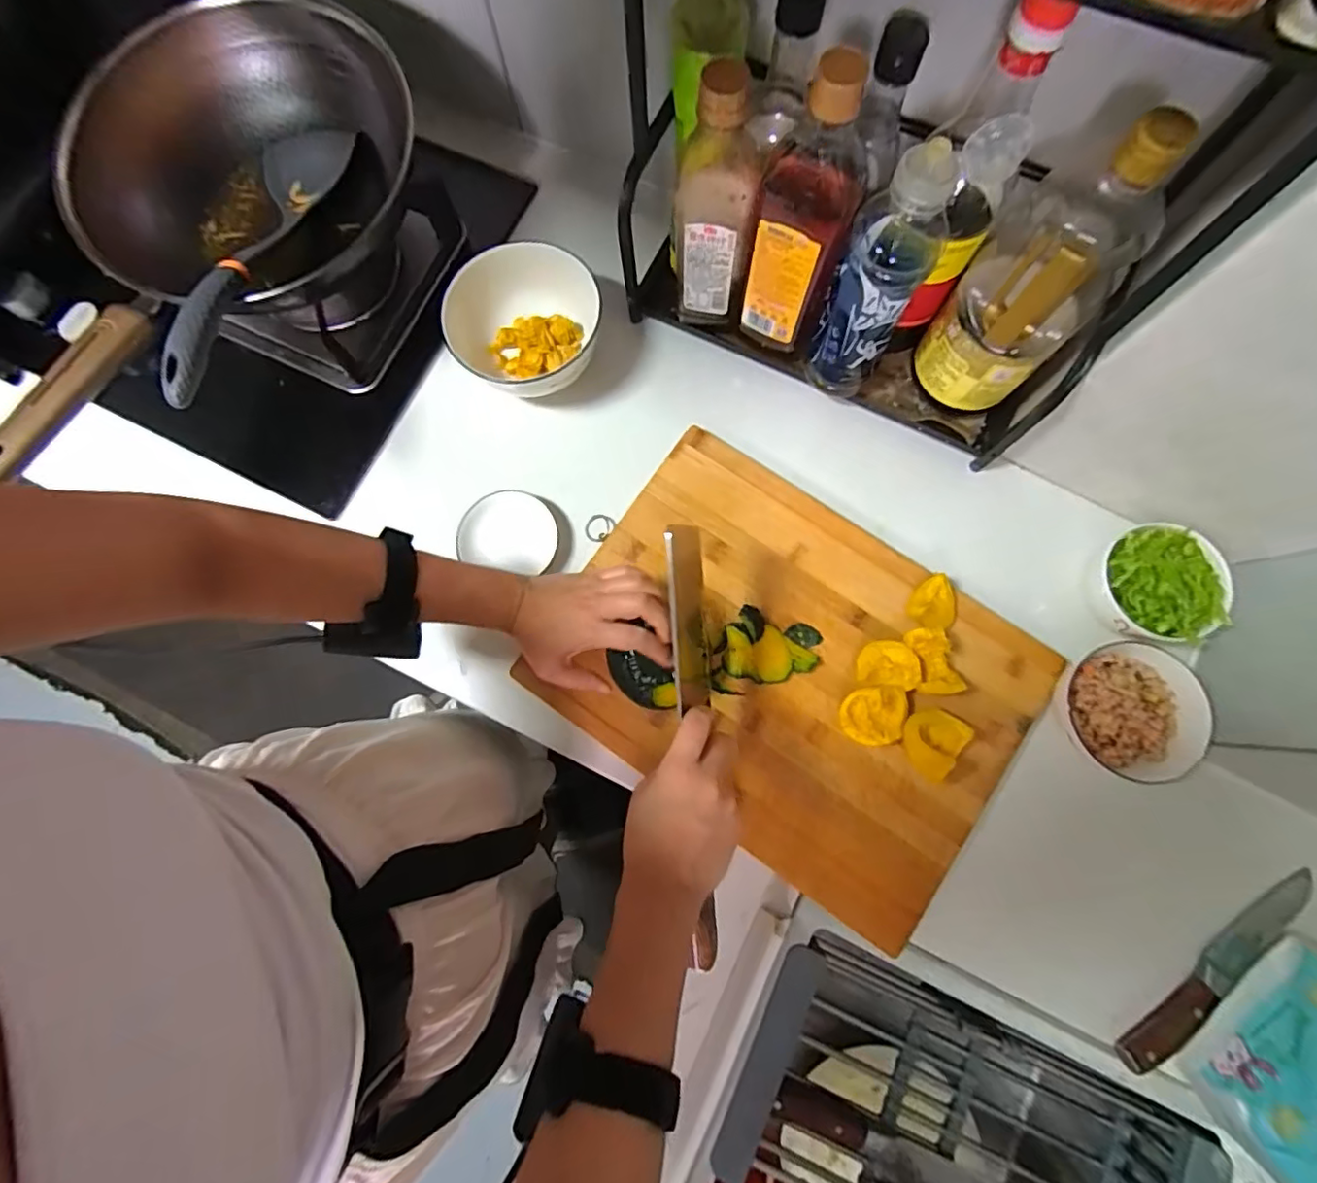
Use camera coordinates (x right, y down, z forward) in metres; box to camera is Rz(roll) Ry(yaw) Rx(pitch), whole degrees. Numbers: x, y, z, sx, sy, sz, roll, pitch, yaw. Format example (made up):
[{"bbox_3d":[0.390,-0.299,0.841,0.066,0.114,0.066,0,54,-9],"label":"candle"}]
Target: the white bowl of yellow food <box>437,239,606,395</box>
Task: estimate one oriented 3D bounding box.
[{"bbox_3d":[-0.129,-0.260,0.597,0.152,0.087,0.143,0,79,1],"label":"white bowl of yellow food"}]

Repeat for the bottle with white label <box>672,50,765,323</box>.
[{"bbox_3d":[0.047,-0.321,0.491,0.062,0.219,0.053,1,79,2],"label":"bottle with white label"}]

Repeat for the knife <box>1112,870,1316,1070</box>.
[{"bbox_3d":[0.467,0.313,0.484,0.222,0.016,0.030,-37,80,-6],"label":"knife"}]

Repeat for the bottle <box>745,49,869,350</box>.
[{"bbox_3d":[0.118,-0.296,0.474,0.070,0.235,0.063,16,80,5],"label":"bottle"}]

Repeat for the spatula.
[{"bbox_3d":[-0.356,-0.303,0.517,0.082,0.036,0.355,1,60,2],"label":"spatula"}]

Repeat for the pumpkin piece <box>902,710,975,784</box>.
[{"bbox_3d":[0.236,0.130,0.502,0.052,0.045,0.057,0,79,1],"label":"pumpkin piece"}]

